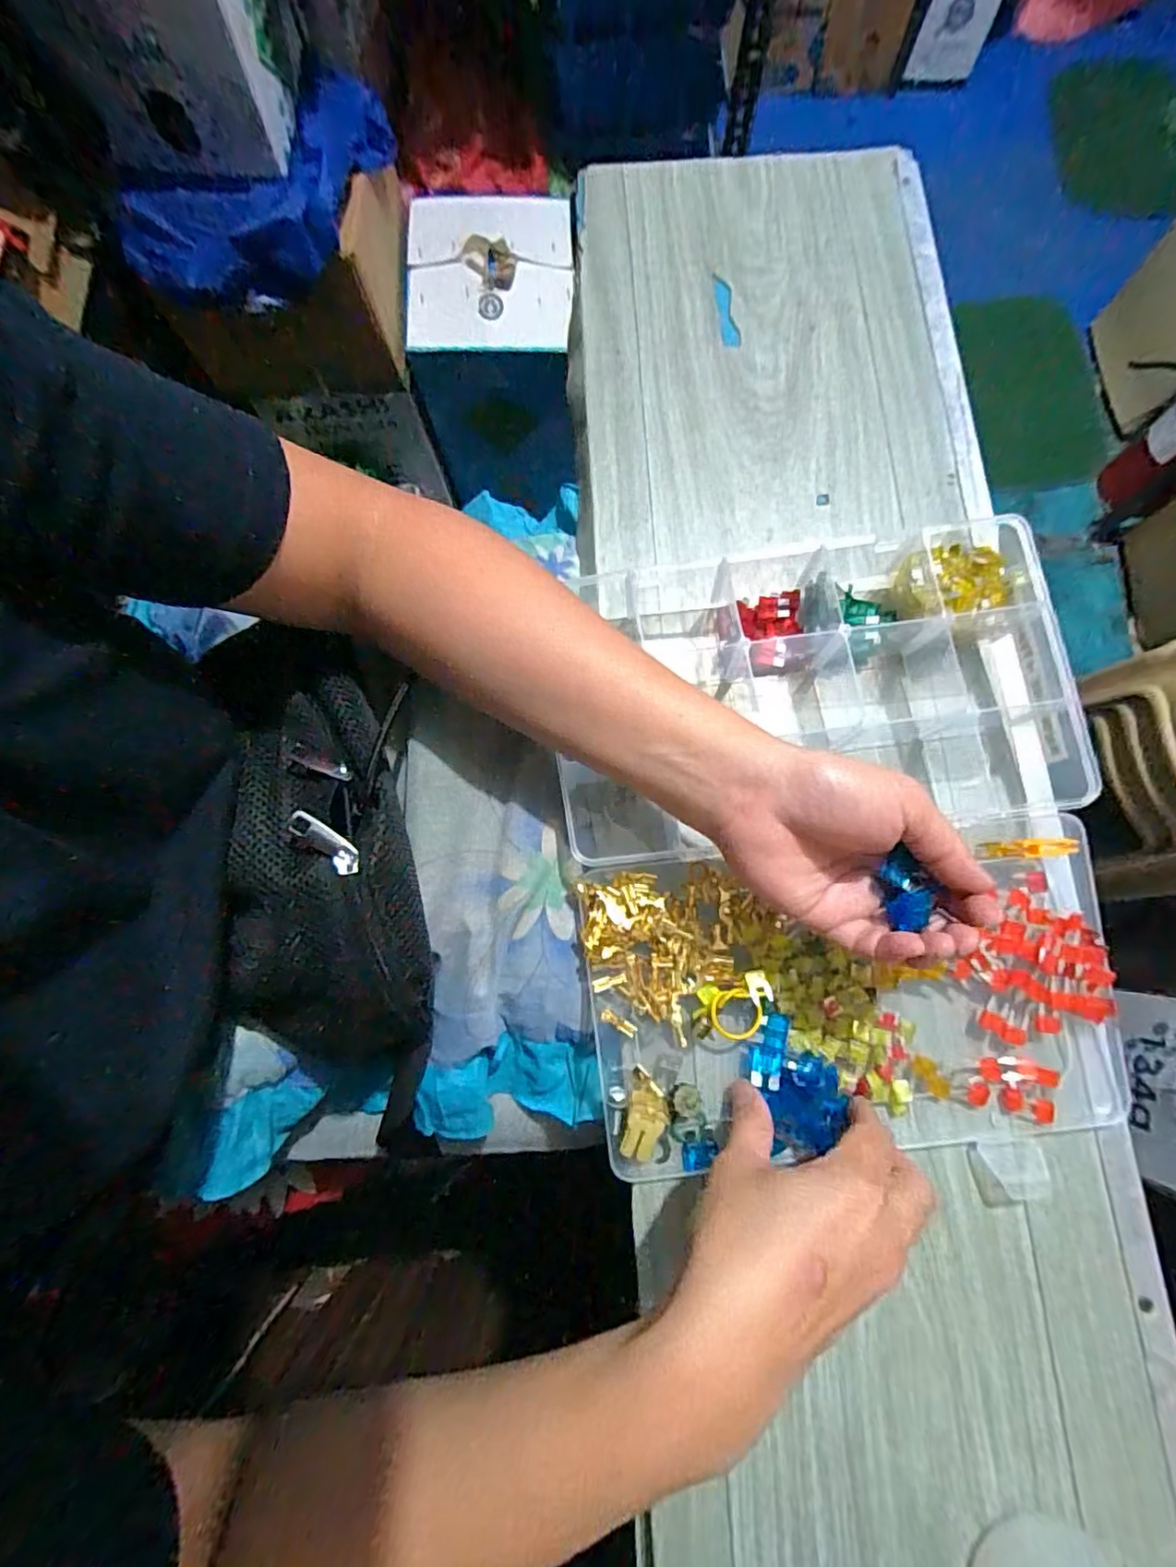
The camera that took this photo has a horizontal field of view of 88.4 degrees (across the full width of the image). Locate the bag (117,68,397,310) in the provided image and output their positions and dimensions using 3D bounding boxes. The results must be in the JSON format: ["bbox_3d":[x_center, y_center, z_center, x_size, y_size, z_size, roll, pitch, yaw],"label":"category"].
[{"bbox_3d":[-0.351,-0.661,0.697,0.349,0.103,0.119,-40,80,-8],"label":"bag"}]

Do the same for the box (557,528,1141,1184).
[{"bbox_3d":[0.130,0.026,0.330,0.270,0.053,0.346,-4,78,-1],"label":"box"}]

